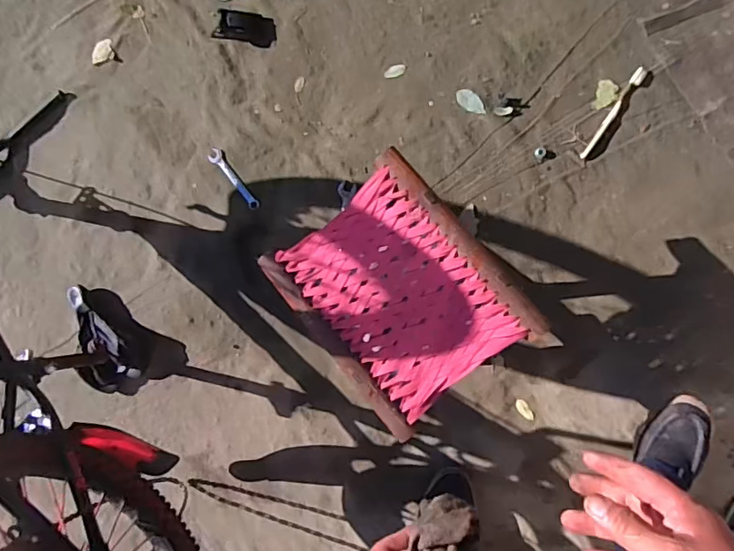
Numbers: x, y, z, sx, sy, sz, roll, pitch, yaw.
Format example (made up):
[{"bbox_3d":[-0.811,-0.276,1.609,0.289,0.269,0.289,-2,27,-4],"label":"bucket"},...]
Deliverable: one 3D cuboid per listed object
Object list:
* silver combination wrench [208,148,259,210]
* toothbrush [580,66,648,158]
[{"bbox_3d":[-0.268,-0.190,1.064,0.028,0.006,0.145,-37,87,8],"label":"silver combination wrench"},{"bbox_3d":[0.437,-0.290,0.950,0.018,0.012,0.179,35,97,5],"label":"toothbrush"}]

